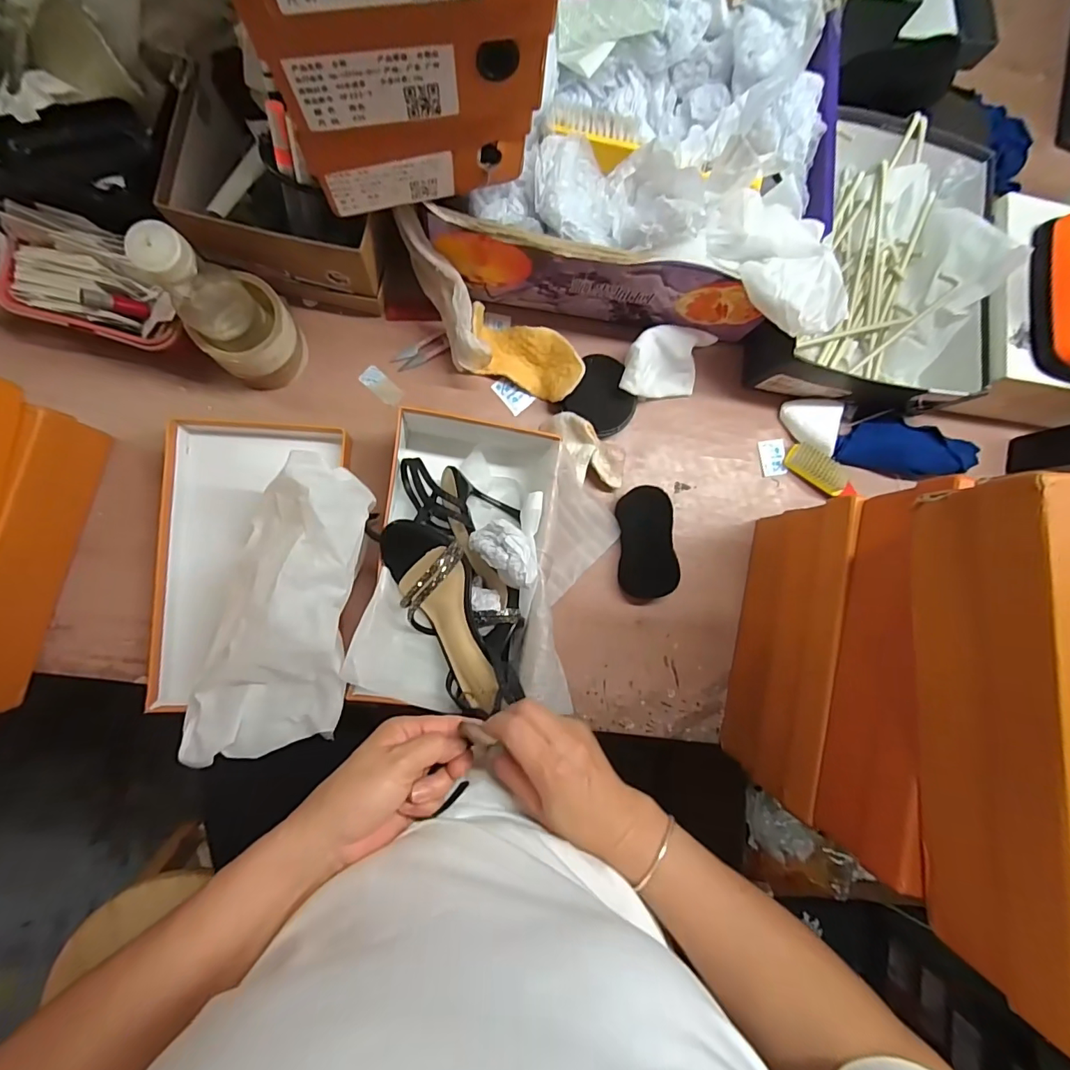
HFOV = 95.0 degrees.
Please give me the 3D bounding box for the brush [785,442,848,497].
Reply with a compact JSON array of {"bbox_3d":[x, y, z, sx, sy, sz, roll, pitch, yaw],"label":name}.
[{"bbox_3d":[0.359,-0.083,0.622,0.080,0.023,0.031,38,83,-5],"label":"brush"}]

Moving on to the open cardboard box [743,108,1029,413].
[{"bbox_3d":[0.417,-0.331,0.598,0.248,0.093,0.341,10,85,-8],"label":"open cardboard box"}]

